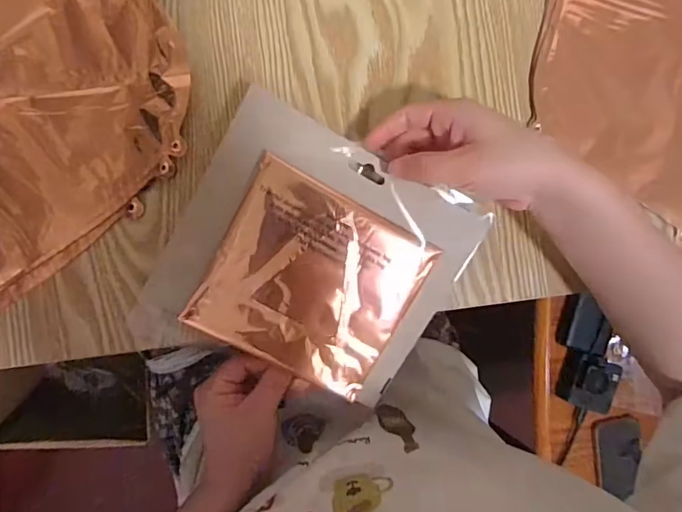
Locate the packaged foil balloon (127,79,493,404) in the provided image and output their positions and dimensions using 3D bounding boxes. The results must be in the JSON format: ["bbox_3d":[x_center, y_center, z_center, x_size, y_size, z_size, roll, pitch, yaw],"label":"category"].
[{"bbox_3d":[-0.018,0.011,0.350,0.193,0.030,0.180,26,88,-8],"label":"packaged foil balloon"}]

